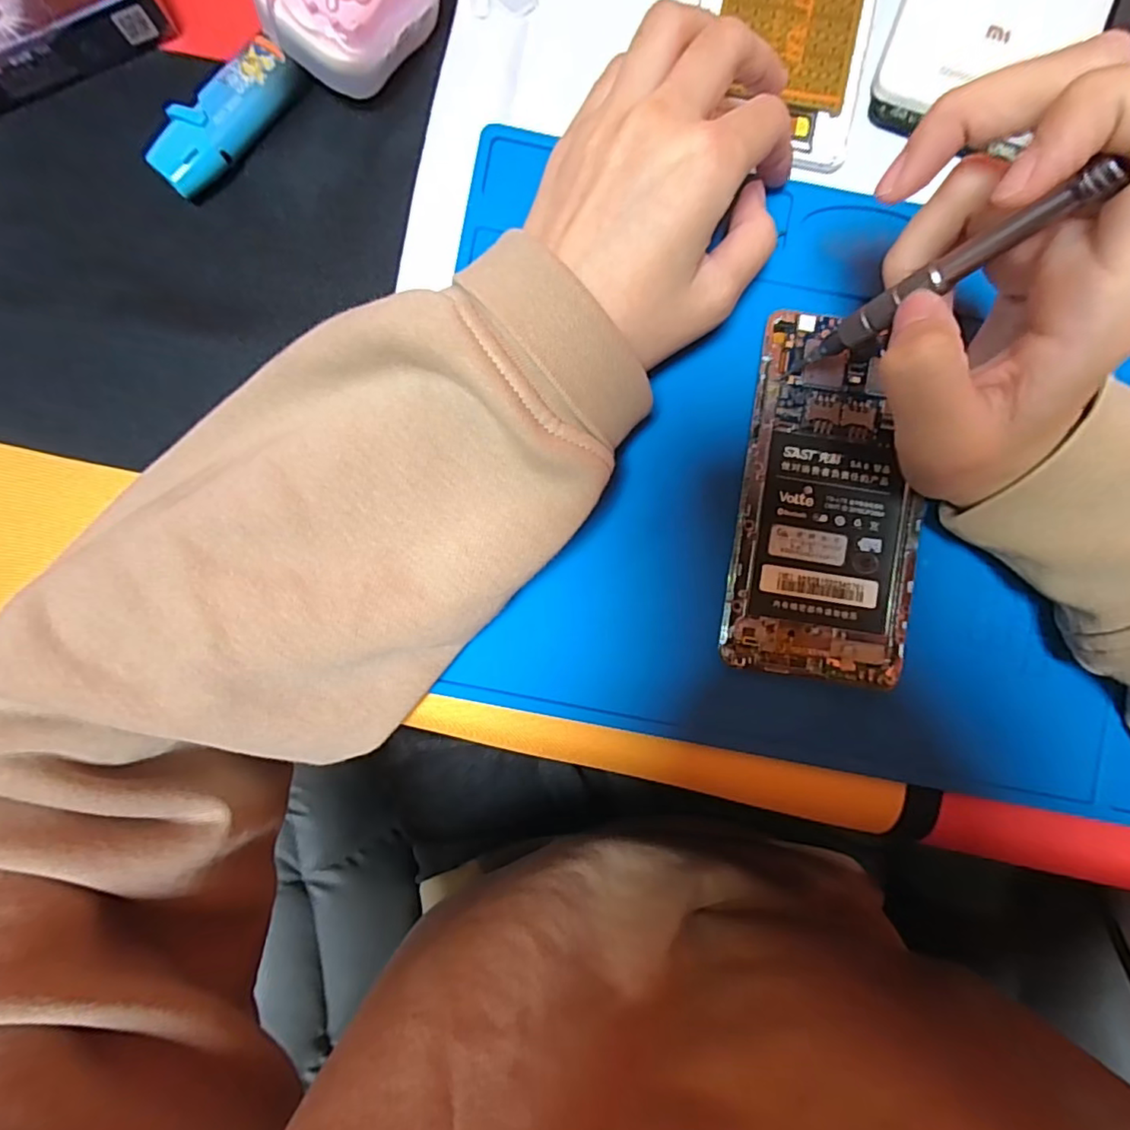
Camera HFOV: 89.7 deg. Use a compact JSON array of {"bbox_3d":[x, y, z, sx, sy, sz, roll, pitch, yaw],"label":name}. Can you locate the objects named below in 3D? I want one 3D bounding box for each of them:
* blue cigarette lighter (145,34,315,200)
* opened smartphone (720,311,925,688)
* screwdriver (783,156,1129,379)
[{"bbox_3d":[-0.133,-0.175,0.225,0.022,0.017,0.067,44,90,1],"label":"blue cigarette lighter"},{"bbox_3d":[0.104,-0.025,0.223,0.068,0.008,0.137,9,89,1],"label":"opened smartphone"},{"bbox_3d":[0.103,-0.080,0.171,0.011,0.104,0.009,-15,89,-19],"label":"screwdriver"}]

